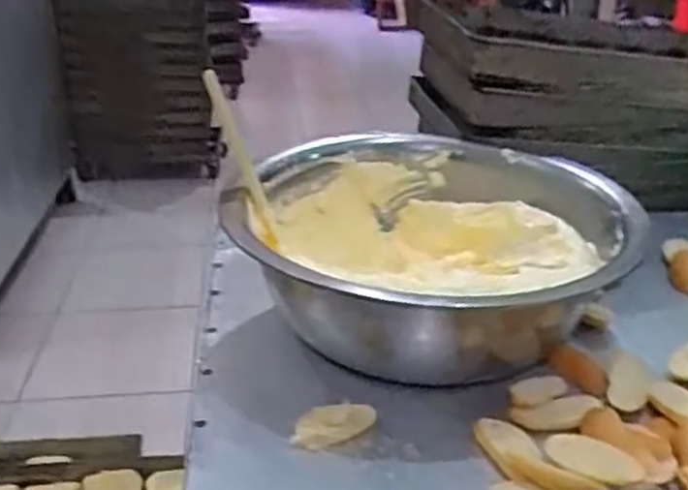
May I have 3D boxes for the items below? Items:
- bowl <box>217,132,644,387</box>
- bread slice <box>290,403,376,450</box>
[{"bbox_3d":[0.099,0.020,0.906,0.430,0.179,0.461,1,27,0],"label":"bowl"},{"bbox_3d":[-0.011,0.180,0.739,0.084,0.024,0.042,-8,28,-16],"label":"bread slice"}]

